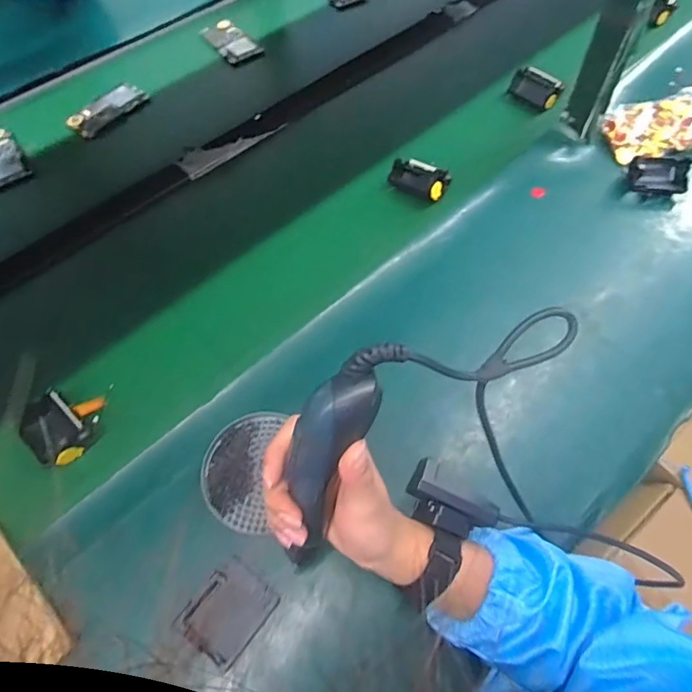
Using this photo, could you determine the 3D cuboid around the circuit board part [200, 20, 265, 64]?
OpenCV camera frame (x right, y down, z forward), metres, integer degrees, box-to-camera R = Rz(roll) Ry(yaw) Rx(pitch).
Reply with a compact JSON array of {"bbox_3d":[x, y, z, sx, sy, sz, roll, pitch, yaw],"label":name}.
[{"bbox_3d":[-0.202,-0.538,0.880,0.063,0.020,0.117,-30,65,-16],"label":"circuit board part"}]

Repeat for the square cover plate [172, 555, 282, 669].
[{"bbox_3d":[-0.104,0.232,0.440,0.064,0.015,0.073,34,66,18],"label":"square cover plate"}]

